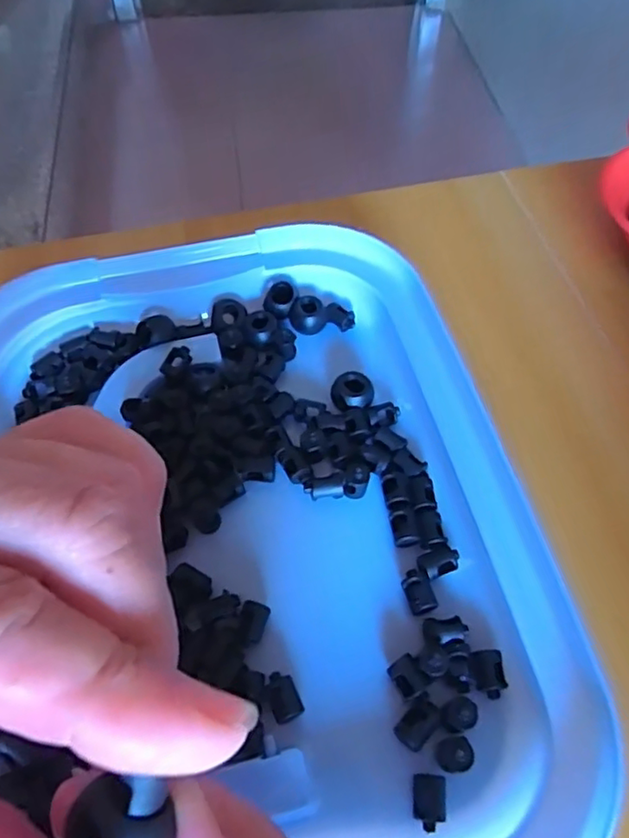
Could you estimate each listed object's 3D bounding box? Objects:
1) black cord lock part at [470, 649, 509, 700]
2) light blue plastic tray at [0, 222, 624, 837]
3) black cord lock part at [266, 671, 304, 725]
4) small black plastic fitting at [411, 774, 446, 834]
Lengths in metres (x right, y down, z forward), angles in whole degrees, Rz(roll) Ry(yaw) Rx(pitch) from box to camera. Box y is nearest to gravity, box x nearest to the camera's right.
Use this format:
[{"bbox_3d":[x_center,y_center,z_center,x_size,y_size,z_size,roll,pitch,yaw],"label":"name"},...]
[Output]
[{"bbox_3d":[0.057,0.085,0.206,0.011,0.007,0.014,-3,57,-2],"label":"black cord lock part"},{"bbox_3d":[-0.028,0.036,0.227,0.198,0.031,0.256,-10,58,-7],"label":"light blue plastic tray"},{"bbox_3d":[-0.010,0.091,0.203,0.010,0.008,0.015,-18,59,-11],"label":"black cord lock part"},{"bbox_3d":[0.034,0.115,0.186,0.009,0.005,0.015,3,57,1],"label":"small black plastic fitting"}]

